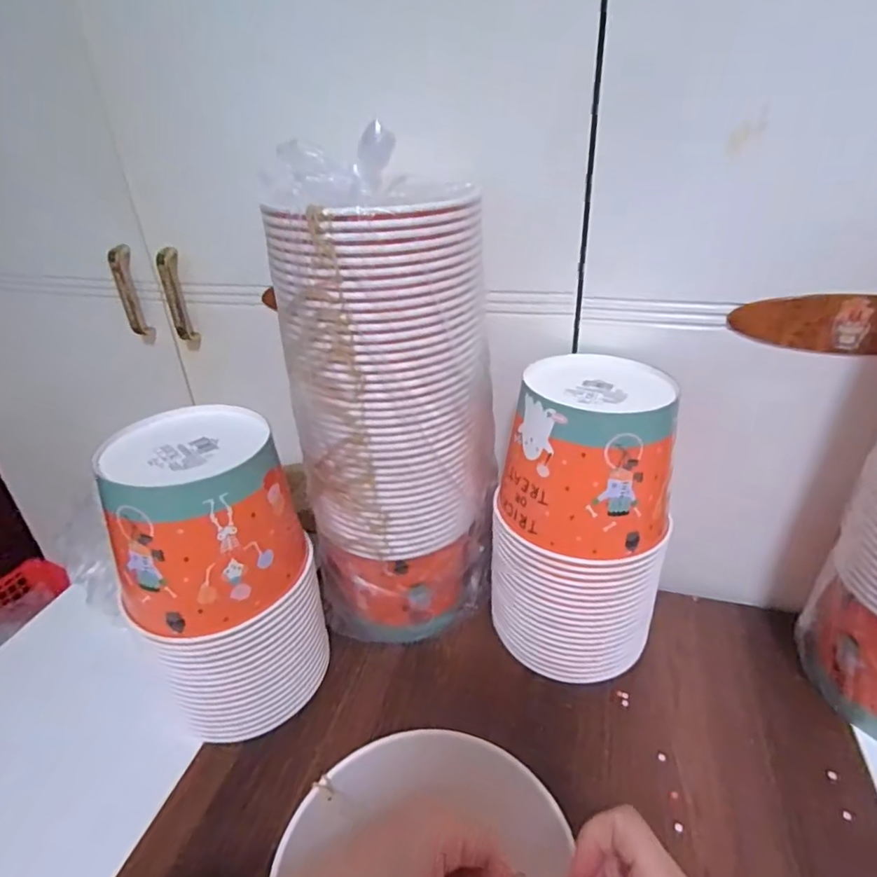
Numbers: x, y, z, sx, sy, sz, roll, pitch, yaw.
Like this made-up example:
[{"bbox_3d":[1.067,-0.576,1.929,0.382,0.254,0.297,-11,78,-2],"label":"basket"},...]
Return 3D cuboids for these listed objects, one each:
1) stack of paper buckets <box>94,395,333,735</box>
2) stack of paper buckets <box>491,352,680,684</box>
[{"bbox_3d":[-0.185,0.124,0.494,0.141,0.269,0.131,-10,32,-11],"label":"stack of paper buckets"},{"bbox_3d":[0.135,0.084,0.527,0.142,0.278,0.149,23,40,36],"label":"stack of paper buckets"}]

